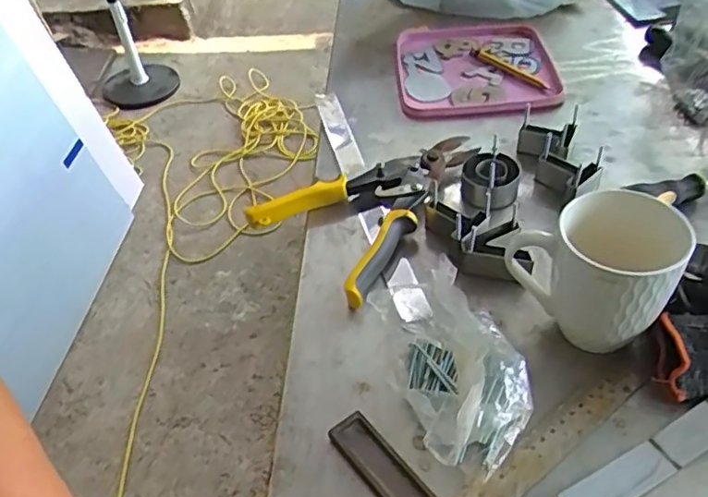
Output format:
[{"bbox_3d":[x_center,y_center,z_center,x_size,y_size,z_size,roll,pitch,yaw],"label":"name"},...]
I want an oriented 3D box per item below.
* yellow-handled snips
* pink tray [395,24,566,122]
[{"bbox_3d":[0.030,-0.047,0.594,0.214,0.032,0.148,-34,51,-26],"label":"yellow-handled snips"},{"bbox_3d":[0.149,-0.226,0.770,0.186,0.032,0.193,-3,45,5],"label":"pink tray"}]

